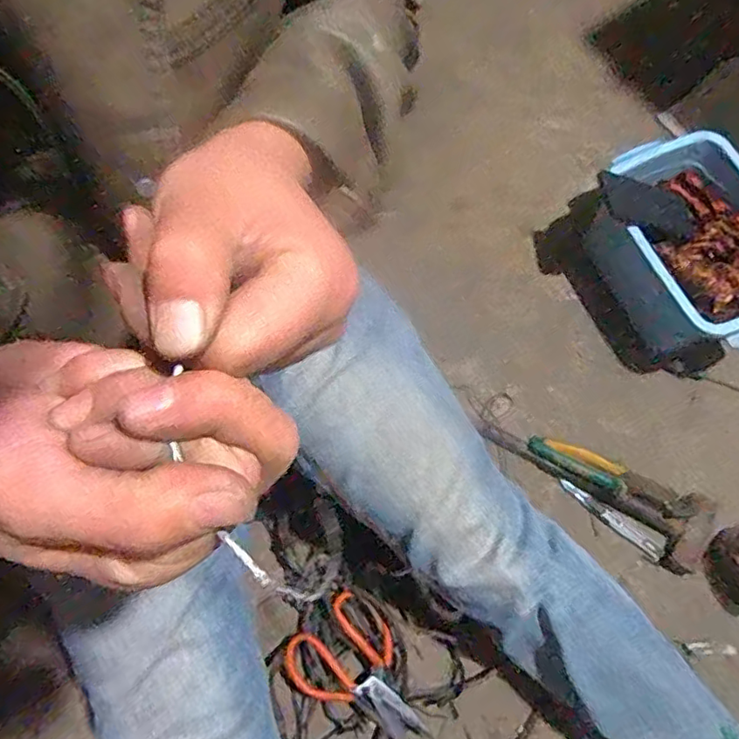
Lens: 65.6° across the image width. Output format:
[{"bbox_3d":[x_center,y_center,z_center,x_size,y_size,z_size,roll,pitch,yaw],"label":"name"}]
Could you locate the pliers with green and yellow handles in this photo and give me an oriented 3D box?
[{"bbox_3d":[0.305,0.133,0.760,0.186,0.025,0.042,28,75,7],"label":"pliers with green and yellow handles"}]

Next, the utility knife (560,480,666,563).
[{"bbox_3d":[0.318,0.196,0.757,0.148,0.020,0.030,35,76,9],"label":"utility knife"}]

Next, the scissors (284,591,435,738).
[{"bbox_3d":[-0.005,0.362,0.668,0.184,0.034,0.111,40,77,10],"label":"scissors"}]

